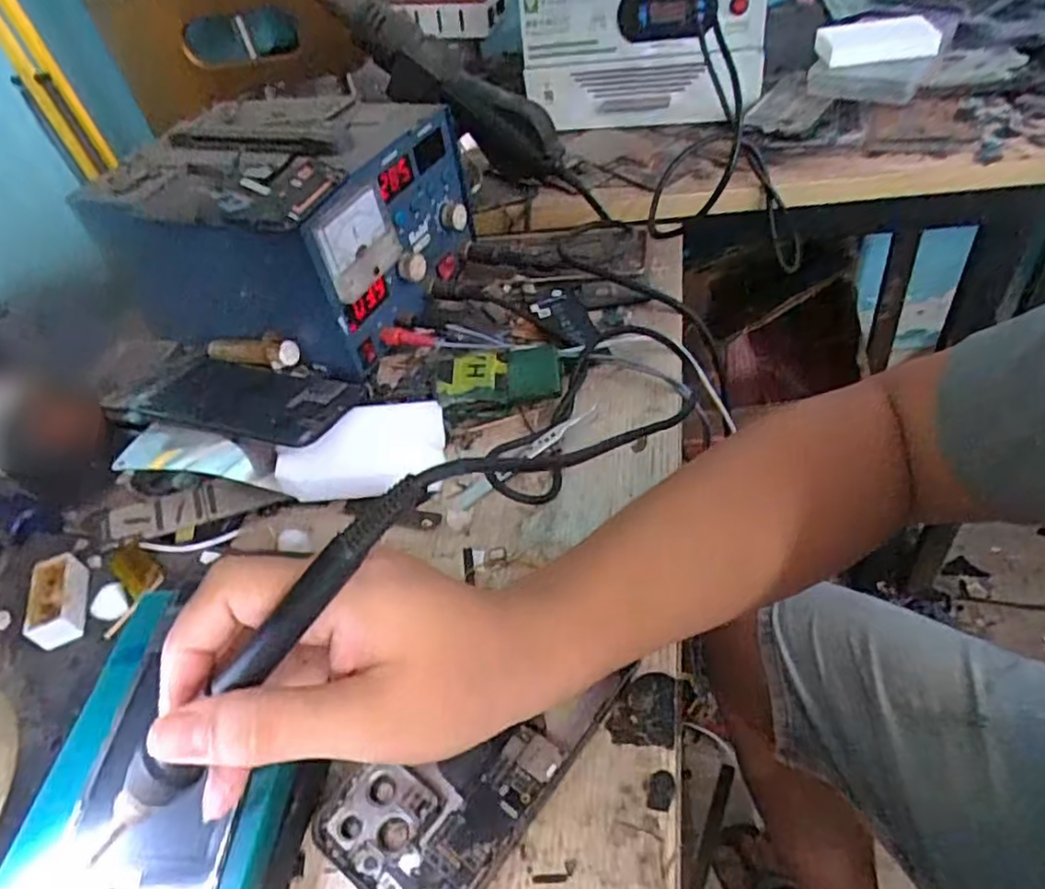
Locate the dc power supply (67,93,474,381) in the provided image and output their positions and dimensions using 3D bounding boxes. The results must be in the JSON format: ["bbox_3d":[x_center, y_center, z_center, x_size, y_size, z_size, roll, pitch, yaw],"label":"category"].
[{"bbox_3d":[-0.180,-0.178,0.530,0.222,0.121,0.191,13,51,24],"label":"dc power supply"}]

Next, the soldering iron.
[{"bbox_3d":[-0.091,0.074,0.231,0.168,0.014,0.014,-49,53,7],"label":"soldering iron"}]

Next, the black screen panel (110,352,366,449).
[{"bbox_3d":[-0.198,-0.032,0.474,0.185,0.008,0.080,10,36,25],"label":"black screen panel"}]

